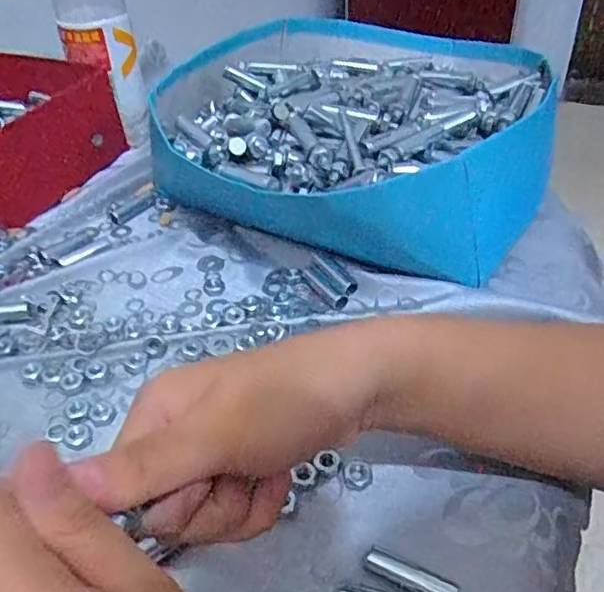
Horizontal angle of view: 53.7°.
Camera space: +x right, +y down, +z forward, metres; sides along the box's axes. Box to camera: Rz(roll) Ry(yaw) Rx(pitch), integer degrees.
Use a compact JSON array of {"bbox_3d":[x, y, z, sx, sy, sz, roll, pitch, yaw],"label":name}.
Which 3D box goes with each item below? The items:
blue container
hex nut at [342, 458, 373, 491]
[{"bbox_3d":[0.033,-0.128,0.473,0.306,0.087,0.281,13,44,18],"label":"blue container"},{"bbox_3d":[0.027,0.087,0.292,0.014,0.004,0.016,4,42,8],"label":"hex nut"}]

